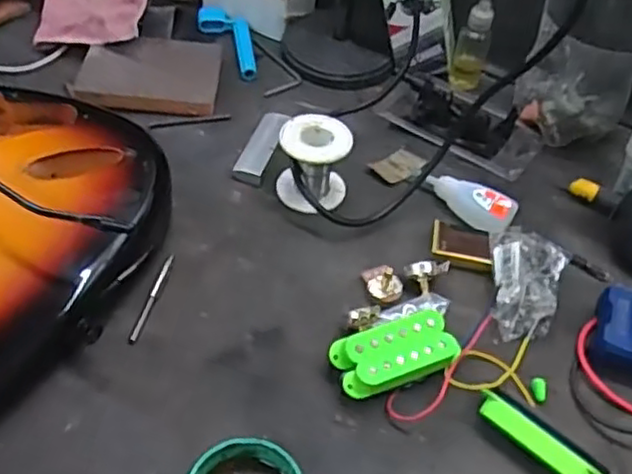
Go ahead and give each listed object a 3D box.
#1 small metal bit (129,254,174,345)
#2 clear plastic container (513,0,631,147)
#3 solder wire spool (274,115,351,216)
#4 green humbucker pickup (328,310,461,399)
[{"bbox_3d":[-0.110,0.040,0.451,0.007,0.006,0.076,12,49,5],"label":"small metal bit"},{"bbox_3d":[0.230,-0.148,0.579,0.092,0.097,0.082,19,50,11],"label":"clear plastic container"},{"bbox_3d":[-0.002,-0.058,0.515,0.054,0.052,0.052,-3,50,-8],"label":"solder wire spool"},{"bbox_3d":[0.050,0.075,0.422,0.078,0.024,0.040,-17,53,-19],"label":"green humbucker pickup"}]

